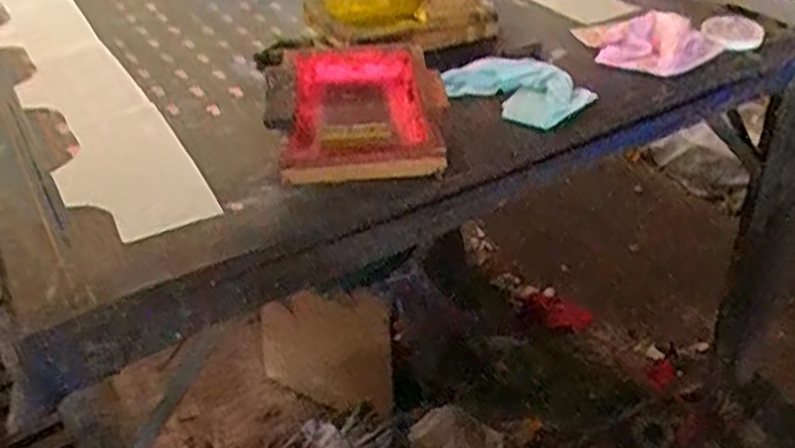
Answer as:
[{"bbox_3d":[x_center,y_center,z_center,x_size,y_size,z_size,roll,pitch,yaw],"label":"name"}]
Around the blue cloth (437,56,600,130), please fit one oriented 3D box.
[{"bbox_3d":[0.175,-0.199,1.127,0.181,0.038,0.157,24,43,34],"label":"blue cloth"}]

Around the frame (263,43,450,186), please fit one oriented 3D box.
[{"bbox_3d":[-0.061,-0.178,1.073,0.235,0.062,0.360,-5,36,-6],"label":"frame"}]

